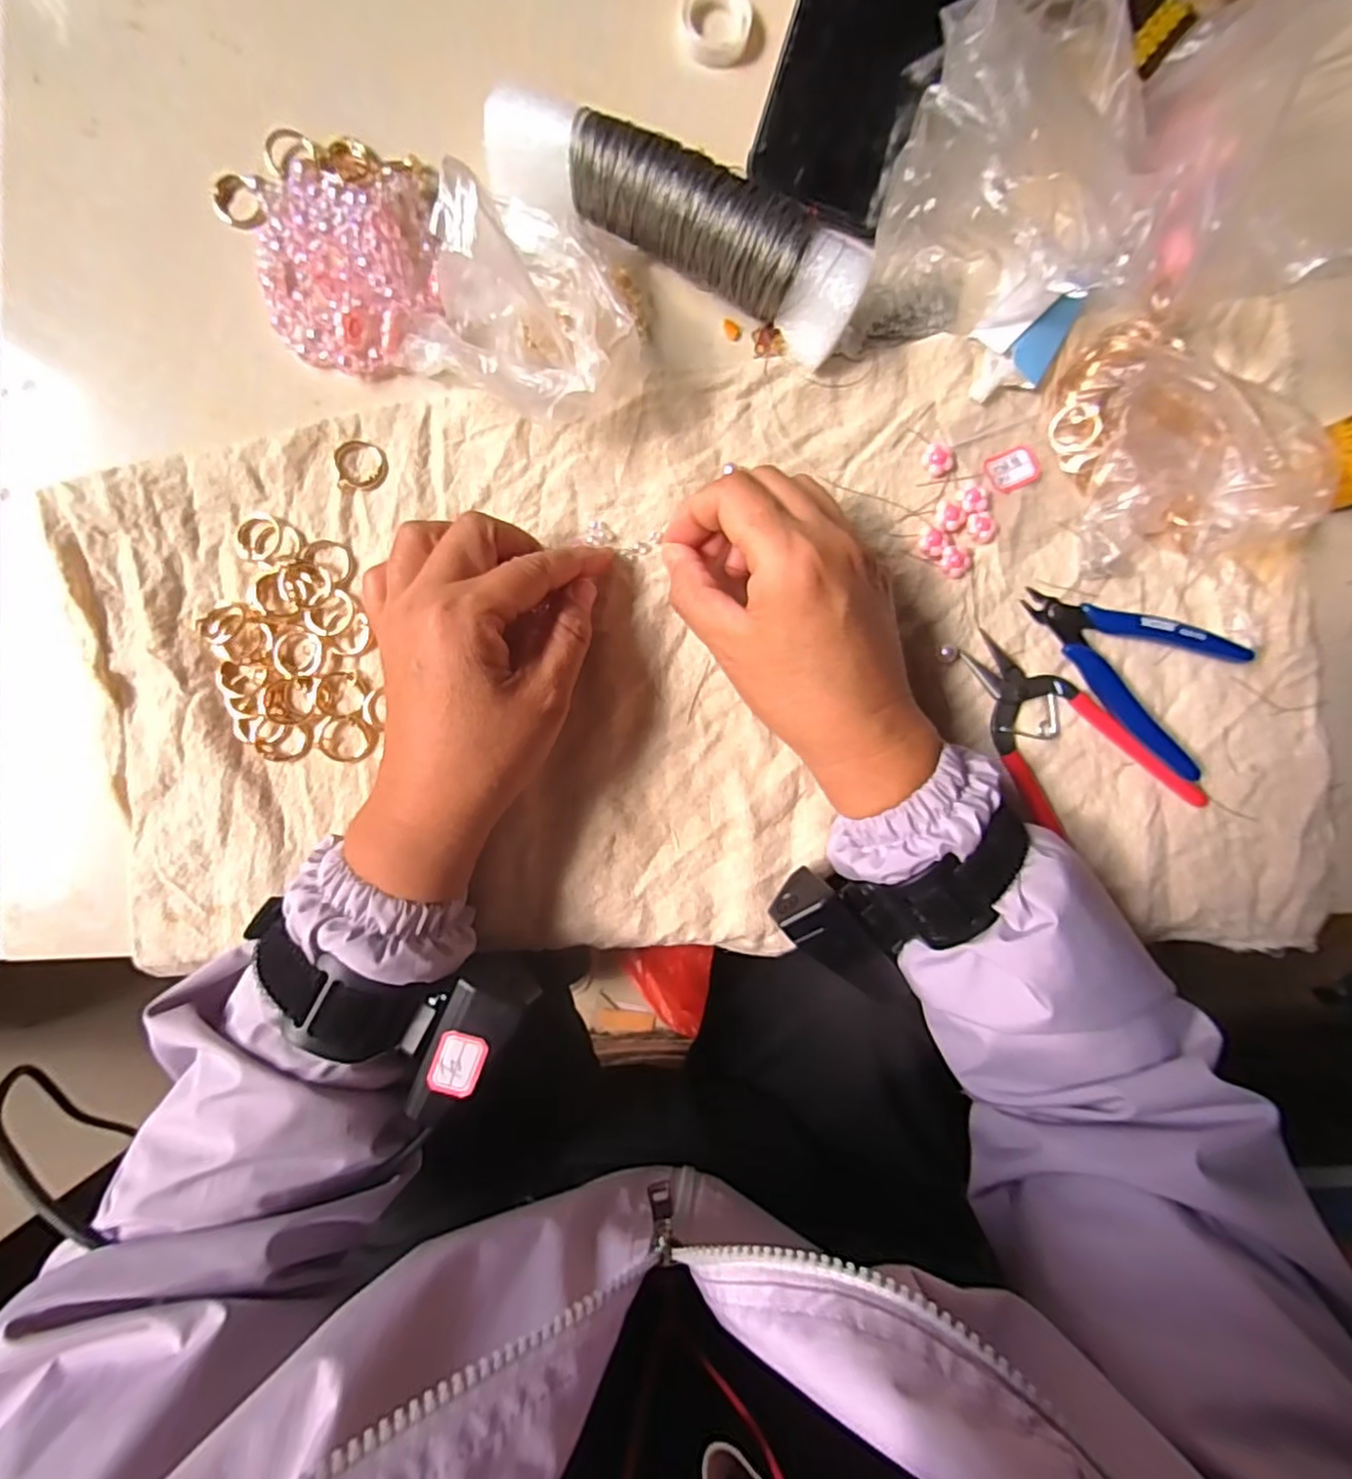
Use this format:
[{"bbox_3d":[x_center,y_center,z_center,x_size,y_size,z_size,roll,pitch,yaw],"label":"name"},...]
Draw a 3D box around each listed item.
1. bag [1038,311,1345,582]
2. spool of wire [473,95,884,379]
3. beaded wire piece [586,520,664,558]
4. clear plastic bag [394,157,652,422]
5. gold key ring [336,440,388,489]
[{"bbox_3d":[0.251,-0.153,0.312,0.111,0.048,0.125,-12,90,-5],"label":"bag"},{"bbox_3d":[0.000,-0.234,0.292,0.177,0.044,0.039,24,87,-4],"label":"spool of wire"},{"bbox_3d":[-0.025,-0.097,0.310,0.036,0.004,0.015,8,88,-6],"label":"beaded wire piece"},{"bbox_3d":[-0.065,-0.194,0.288,0.102,0.043,0.096,15,88,-5],"label":"clear plastic bag"},{"bbox_3d":[-0.148,-0.129,0.299,0.023,0.004,0.023,0,89,-5],"label":"gold key ring"}]

